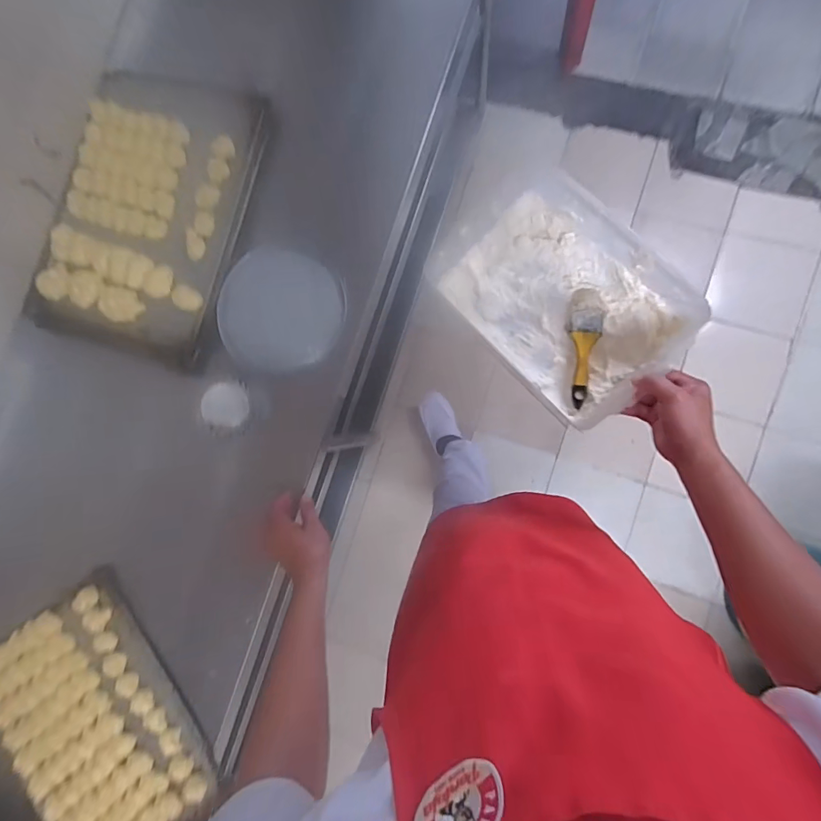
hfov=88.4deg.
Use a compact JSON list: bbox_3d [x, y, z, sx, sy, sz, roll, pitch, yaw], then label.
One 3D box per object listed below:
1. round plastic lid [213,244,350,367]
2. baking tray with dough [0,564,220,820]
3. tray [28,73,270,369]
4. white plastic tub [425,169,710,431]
[{"bbox_3d":[-0.220,-0.174,0.722,0.211,0.021,0.204,-1,86,8],"label":"round plastic lid"},{"bbox_3d":[-0.543,0.544,0.732,0.318,0.033,0.445,-36,82,2],"label":"baking tray with dough"},{"bbox_3d":[-0.461,-0.347,0.746,0.327,0.039,0.478,18,89,9],"label":"tray"},{"bbox_3d":[0.216,-0.173,0.631,0.233,0.109,0.355,-40,82,2],"label":"white plastic tub"}]

